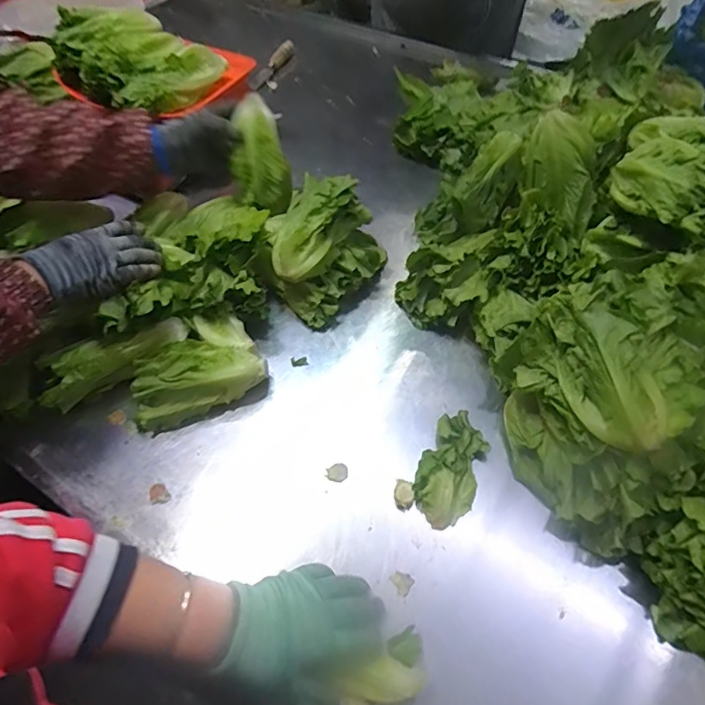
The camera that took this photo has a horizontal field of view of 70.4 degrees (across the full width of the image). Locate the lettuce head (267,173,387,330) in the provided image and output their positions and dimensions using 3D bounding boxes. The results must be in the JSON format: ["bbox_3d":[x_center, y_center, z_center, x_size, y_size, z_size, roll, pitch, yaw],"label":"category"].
[{"bbox_3d":[-0.035,-0.143,0.679,0.158,0.105,0.192,-6,55,-1],"label":"lettuce head"}]

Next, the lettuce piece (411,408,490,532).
[{"bbox_3d":[0.107,0.123,0.538,0.063,0.026,0.124,19,59,15],"label":"lettuce piece"}]

